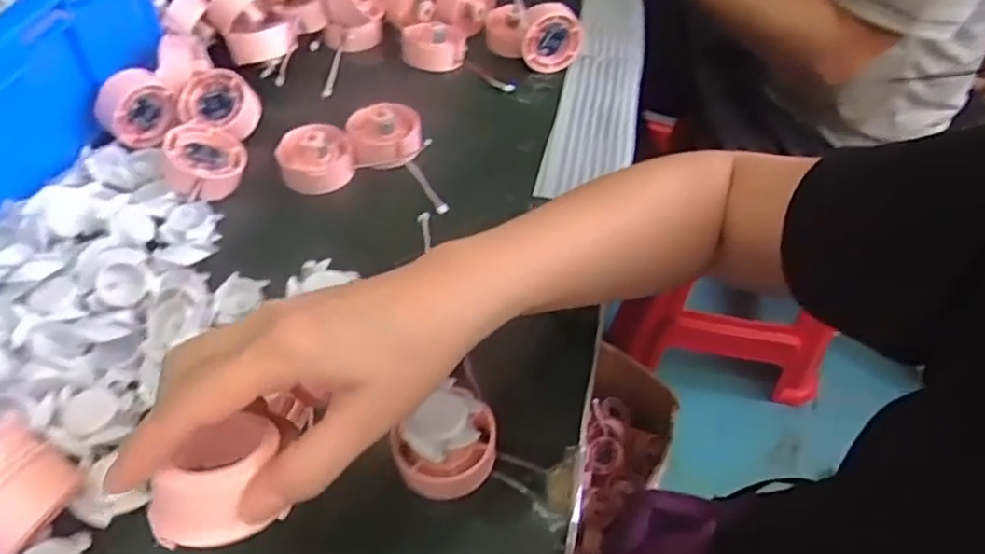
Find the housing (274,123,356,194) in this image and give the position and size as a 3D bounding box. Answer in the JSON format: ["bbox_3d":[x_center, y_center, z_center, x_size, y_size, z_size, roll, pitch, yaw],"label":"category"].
[{"bbox_3d":[-0.133,-0.093,0.498,0.053,0.023,0.051,10,50,6],"label":"housing"}]

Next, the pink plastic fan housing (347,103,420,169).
[{"bbox_3d":[-0.084,-0.113,0.517,0.056,0.021,0.052,-4,50,-7],"label":"pink plastic fan housing"}]

